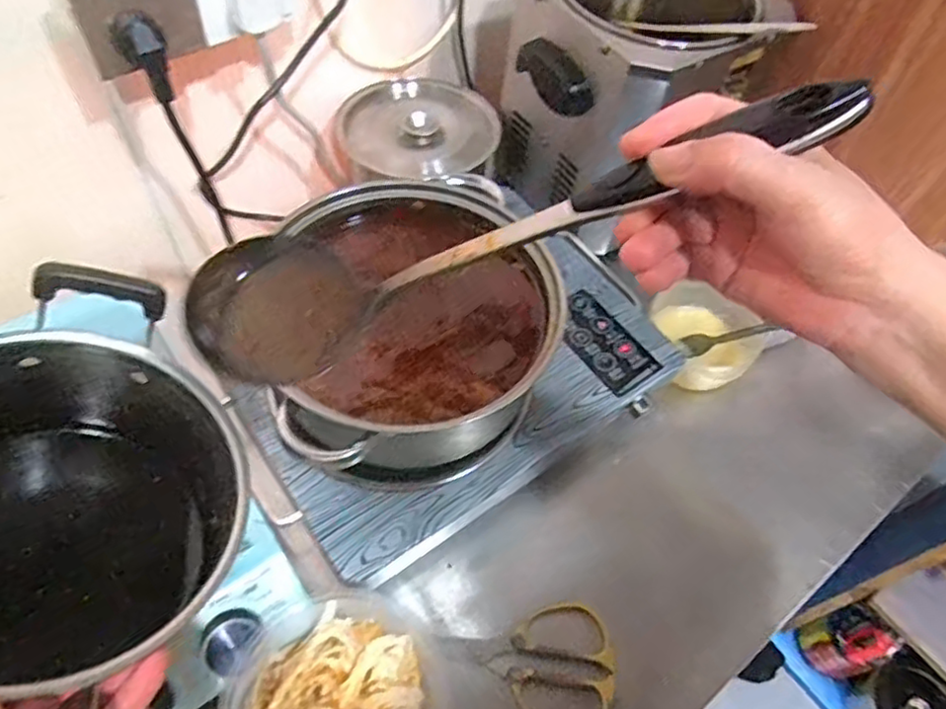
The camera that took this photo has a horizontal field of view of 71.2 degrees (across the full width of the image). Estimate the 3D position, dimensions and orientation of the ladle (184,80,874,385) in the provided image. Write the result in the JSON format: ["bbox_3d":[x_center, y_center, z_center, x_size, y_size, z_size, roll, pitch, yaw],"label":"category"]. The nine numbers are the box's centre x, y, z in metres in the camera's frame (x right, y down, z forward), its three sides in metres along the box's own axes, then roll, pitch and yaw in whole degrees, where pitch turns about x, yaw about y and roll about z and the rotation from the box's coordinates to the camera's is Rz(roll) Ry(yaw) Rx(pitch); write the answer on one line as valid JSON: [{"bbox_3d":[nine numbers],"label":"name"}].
[{"bbox_3d":[0.005,-0.062,0.310,0.311,0.059,0.074,-17,53,22],"label":"ladle"}]

